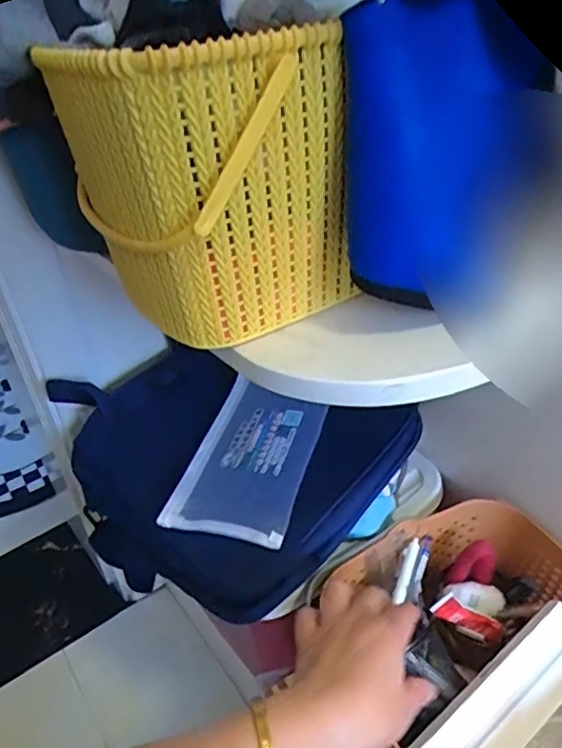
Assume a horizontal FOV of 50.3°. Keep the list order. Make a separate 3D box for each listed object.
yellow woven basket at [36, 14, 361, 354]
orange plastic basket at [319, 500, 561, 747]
[{"bbox_3d":[-0.052,-0.120,0.373,0.132,0.175,0.159,-26,38,-26],"label":"yellow woven basket"},{"bbox_3d":[0.170,0.244,0.524,0.234,0.118,0.212,-19,36,-18],"label":"orange plastic basket"}]

